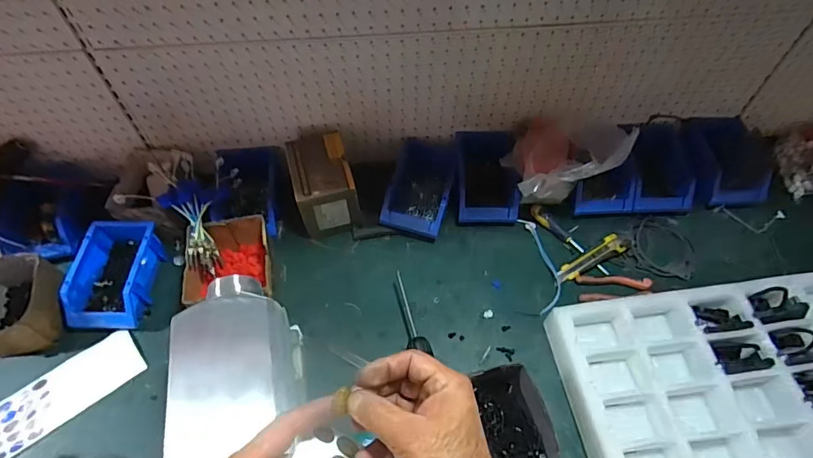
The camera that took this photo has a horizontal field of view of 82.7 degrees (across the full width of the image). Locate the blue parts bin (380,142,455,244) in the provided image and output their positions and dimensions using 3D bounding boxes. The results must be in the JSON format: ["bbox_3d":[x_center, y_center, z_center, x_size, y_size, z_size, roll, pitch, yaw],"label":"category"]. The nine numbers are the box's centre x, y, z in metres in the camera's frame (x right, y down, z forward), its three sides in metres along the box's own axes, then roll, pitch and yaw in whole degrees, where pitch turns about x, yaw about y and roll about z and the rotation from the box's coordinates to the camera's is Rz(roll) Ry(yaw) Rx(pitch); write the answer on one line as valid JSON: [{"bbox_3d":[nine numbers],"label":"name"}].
[{"bbox_3d":[0.030,-0.081,0.926,0.117,0.082,0.205,11,57,7],"label":"blue parts bin"}]

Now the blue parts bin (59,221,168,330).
[{"bbox_3d":[-0.507,0.077,0.810,0.117,0.069,0.186,2,56,1],"label":"blue parts bin"}]

